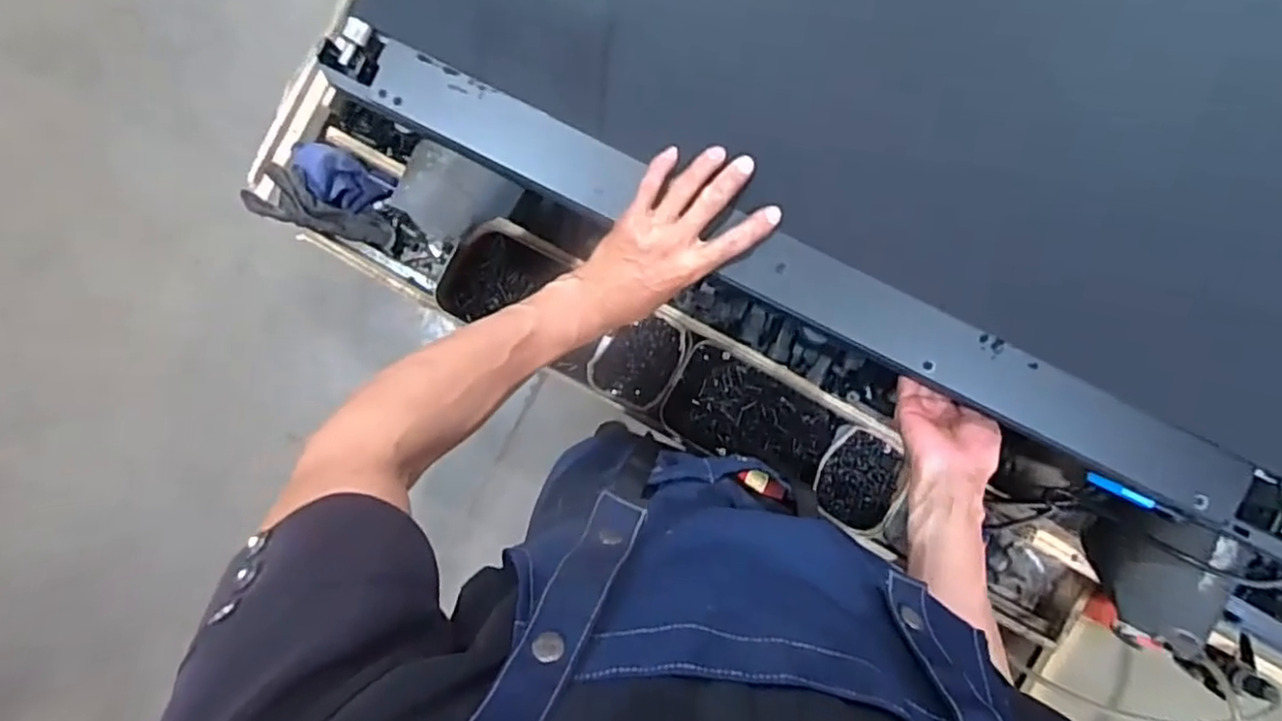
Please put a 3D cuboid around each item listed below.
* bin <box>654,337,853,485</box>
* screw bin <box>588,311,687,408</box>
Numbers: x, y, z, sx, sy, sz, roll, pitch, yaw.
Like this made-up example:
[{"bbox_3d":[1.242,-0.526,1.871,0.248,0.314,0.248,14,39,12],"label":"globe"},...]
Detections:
[{"bbox_3d":[0.139,0.071,0.888,0.212,0.055,0.125,27,90,0],"label":"bin"},{"bbox_3d":[-0.005,-0.005,0.872,0.109,0.050,0.122,26,90,0],"label":"screw bin"}]

